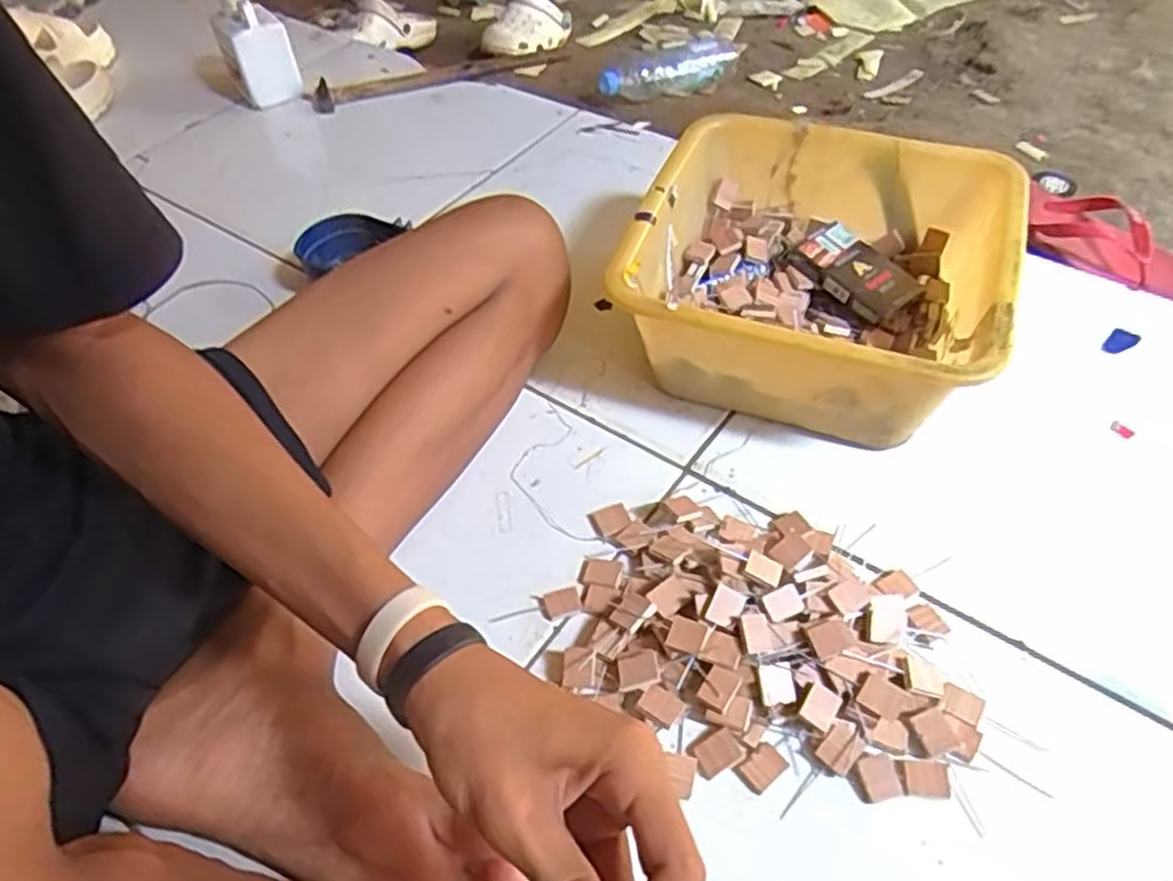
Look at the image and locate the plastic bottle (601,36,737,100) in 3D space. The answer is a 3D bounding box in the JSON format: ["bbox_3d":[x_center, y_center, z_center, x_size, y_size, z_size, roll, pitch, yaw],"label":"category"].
[{"bbox_3d":[0.130,-0.579,1.255,0.246,0.094,0.070,-20,53,-12],"label":"plastic bottle"}]

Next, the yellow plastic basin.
[{"bbox_3d":[0.179,-0.128,0.638,0.266,0.125,0.274,15,54,15],"label":"yellow plastic basin"}]

